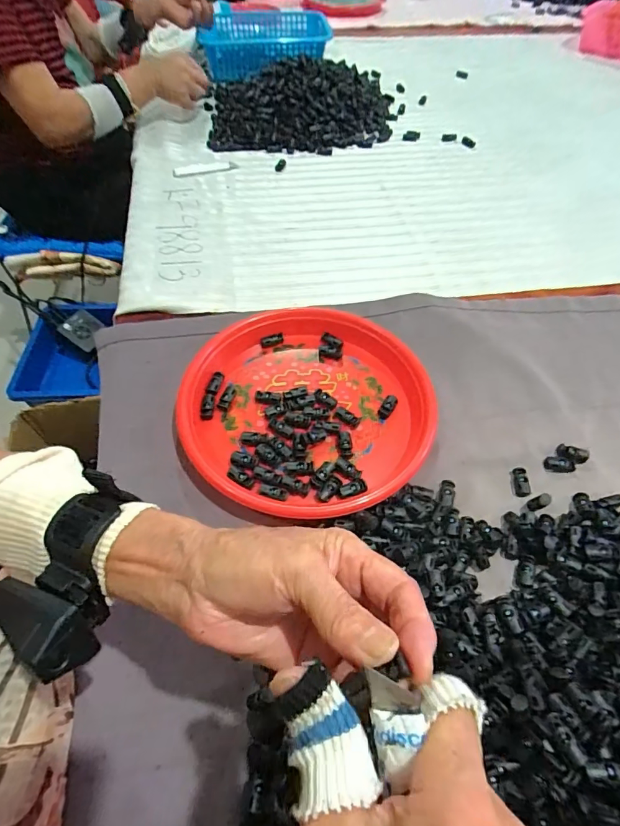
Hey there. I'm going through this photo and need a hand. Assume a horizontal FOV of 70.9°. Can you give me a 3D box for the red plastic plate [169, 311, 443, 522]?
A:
[{"bbox_3d":[-0.004,-0.012,0.452,0.249,0.027,0.237,1,55,-1],"label":"red plastic plate"}]

